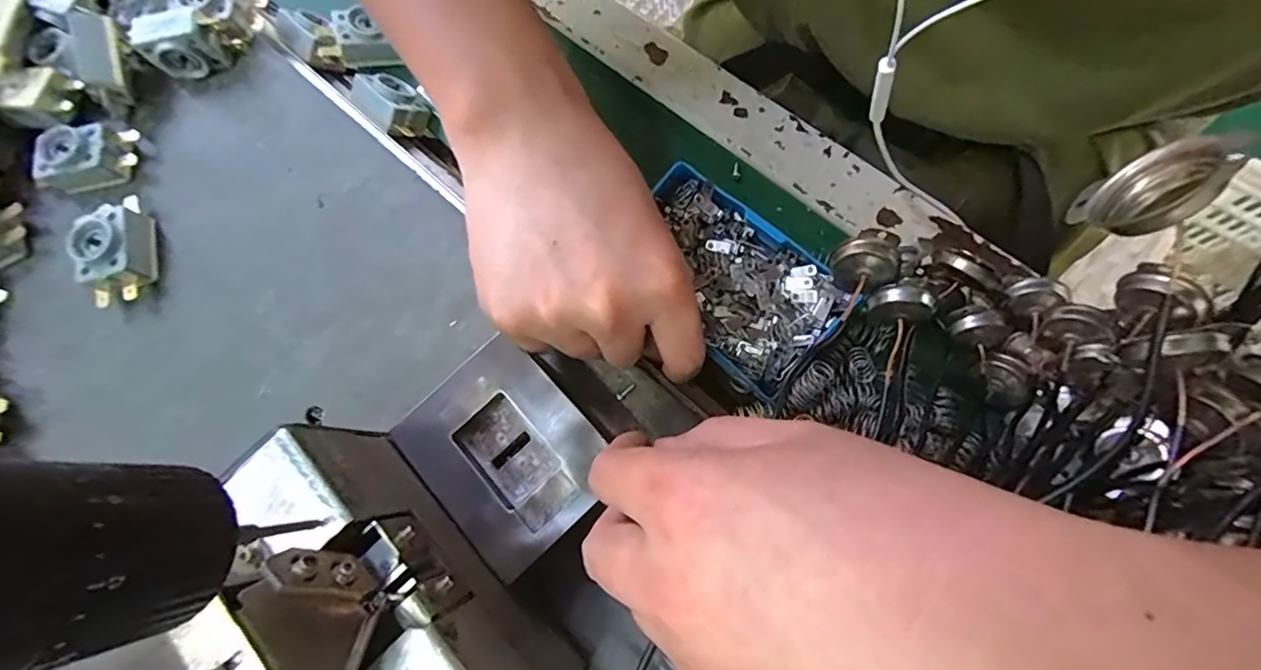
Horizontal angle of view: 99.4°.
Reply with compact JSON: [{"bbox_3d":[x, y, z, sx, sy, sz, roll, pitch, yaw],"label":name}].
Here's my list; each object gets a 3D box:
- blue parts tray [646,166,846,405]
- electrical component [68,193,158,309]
[{"bbox_3d":[0.044,-0.029,0.263,0.111,0.015,0.071,41,75,14],"label":"blue parts tray"},{"bbox_3d":[-0.262,-0.045,0.274,0.027,0.022,0.059,-12,74,2],"label":"electrical component"}]

